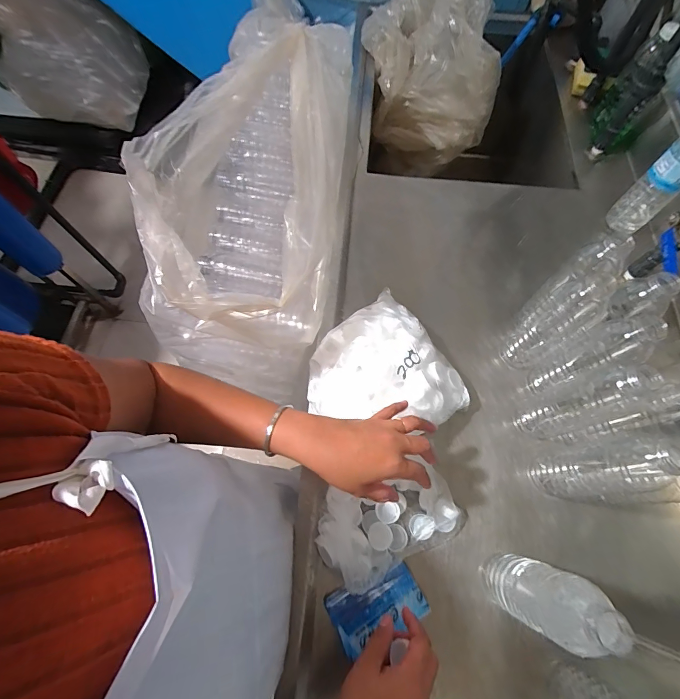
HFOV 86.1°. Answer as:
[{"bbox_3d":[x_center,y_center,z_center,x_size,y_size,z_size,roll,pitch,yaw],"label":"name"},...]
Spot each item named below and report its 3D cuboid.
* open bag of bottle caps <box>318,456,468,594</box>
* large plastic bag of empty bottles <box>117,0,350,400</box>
[{"bbox_3d":[0.063,0.221,0.473,0.183,0.038,0.114,-24,70,-11],"label":"open bag of bottle caps"},{"bbox_3d":[-0.128,-0.290,0.593,0.249,0.261,0.629,5,68,1],"label":"large plastic bag of empty bottles"}]

